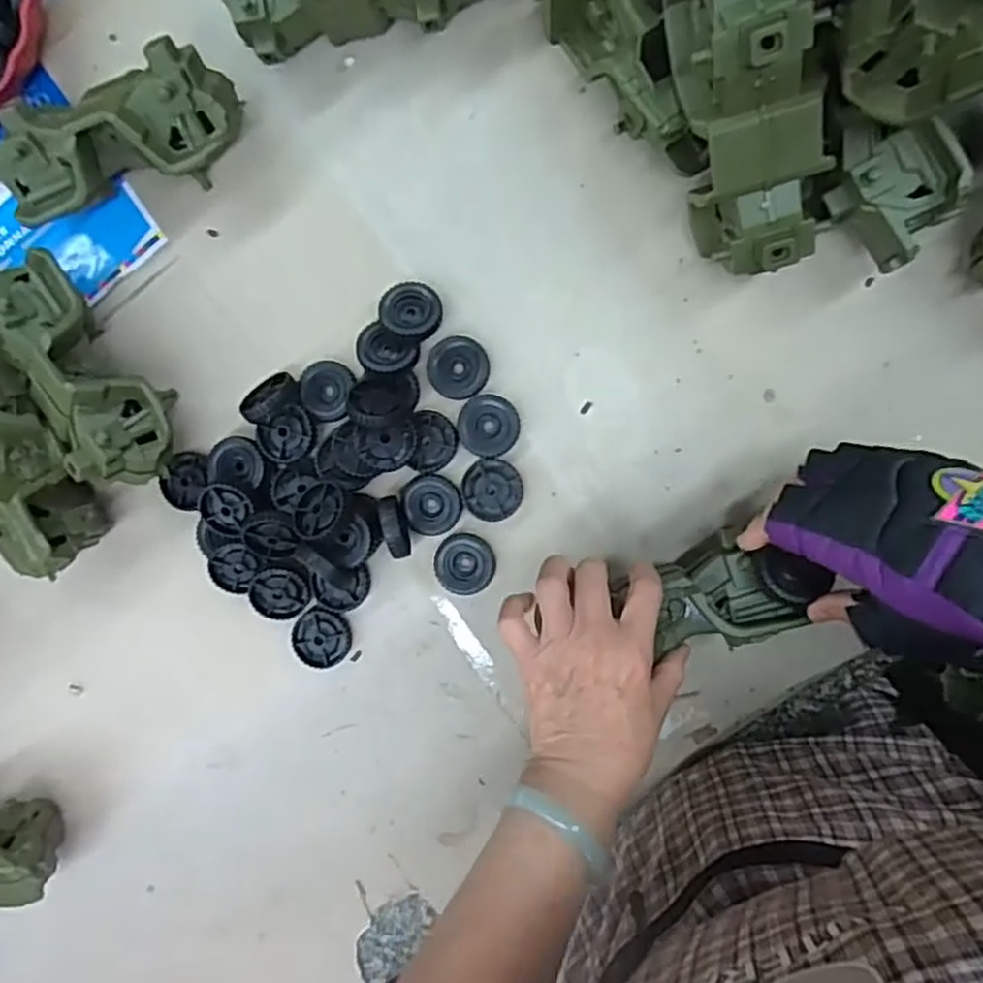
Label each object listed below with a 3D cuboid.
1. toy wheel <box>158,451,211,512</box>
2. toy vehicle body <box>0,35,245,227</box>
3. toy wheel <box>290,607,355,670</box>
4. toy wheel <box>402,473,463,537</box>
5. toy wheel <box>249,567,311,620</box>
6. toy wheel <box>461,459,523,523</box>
[{"bbox_3d":[-0.231,-0.008,0.541,0.040,0.016,0.044,1,94,9],"label":"toy wheel"},{"bbox_3d":[-0.263,-0.240,0.503,0.190,0.079,0.068,-17,91,9],"label":"toy vehicle body"},{"bbox_3d":[-0.128,0.110,0.540,0.043,0.010,0.044,1,94,9],"label":"toy wheel"},{"bbox_3d":[-0.042,0.009,0.521,0.042,0.009,0.044,1,94,9],"label":"toy wheel"},{"bbox_3d":[-0.156,0.076,0.535,0.043,0.011,0.039,-3,93,9],"label":"toy wheel"},{"bbox_3d":[0.001,-0.001,0.515,0.043,0.008,0.043,4,94,8],"label":"toy wheel"}]

